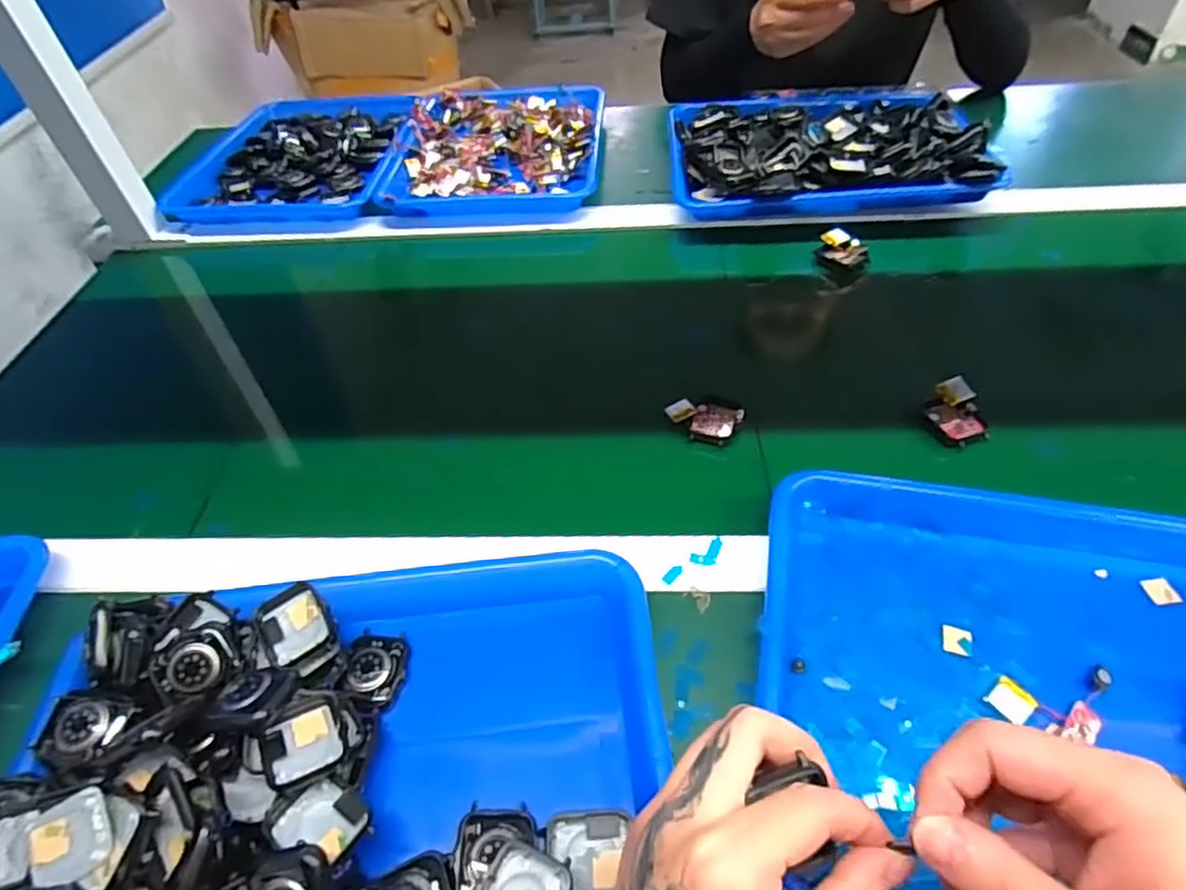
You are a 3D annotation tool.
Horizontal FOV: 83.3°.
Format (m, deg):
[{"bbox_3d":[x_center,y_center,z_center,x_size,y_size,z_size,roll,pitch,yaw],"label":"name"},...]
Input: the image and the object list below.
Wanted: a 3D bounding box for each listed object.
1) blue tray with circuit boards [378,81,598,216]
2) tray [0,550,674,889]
[{"bbox_3d":[-0.111,-0.365,0.810,0.241,0.036,0.279,-1,49,4],"label":"blue tray with circuit boards"},{"bbox_3d":[-0.126,0.172,0.324,0.329,0.061,0.248,-8,49,-2],"label":"tray"}]

